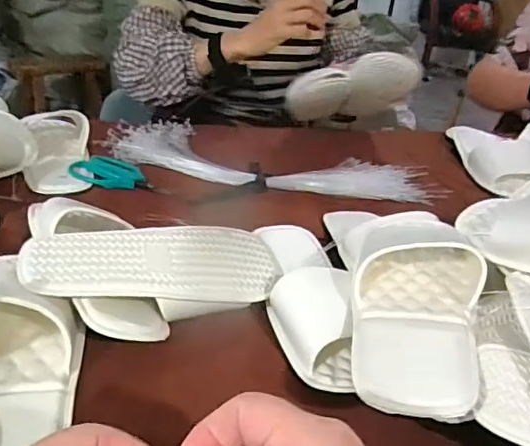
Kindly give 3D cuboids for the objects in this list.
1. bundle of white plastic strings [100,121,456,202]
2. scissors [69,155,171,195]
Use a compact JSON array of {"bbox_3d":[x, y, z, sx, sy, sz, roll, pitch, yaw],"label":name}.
[{"bbox_3d":[0.012,-0.086,0.801,0.461,0.023,0.170,9,29,4],"label":"bundle of white plastic strings"},{"bbox_3d":[-0.186,-0.063,0.724,0.123,0.015,0.065,5,29,-2],"label":"scissors"}]

